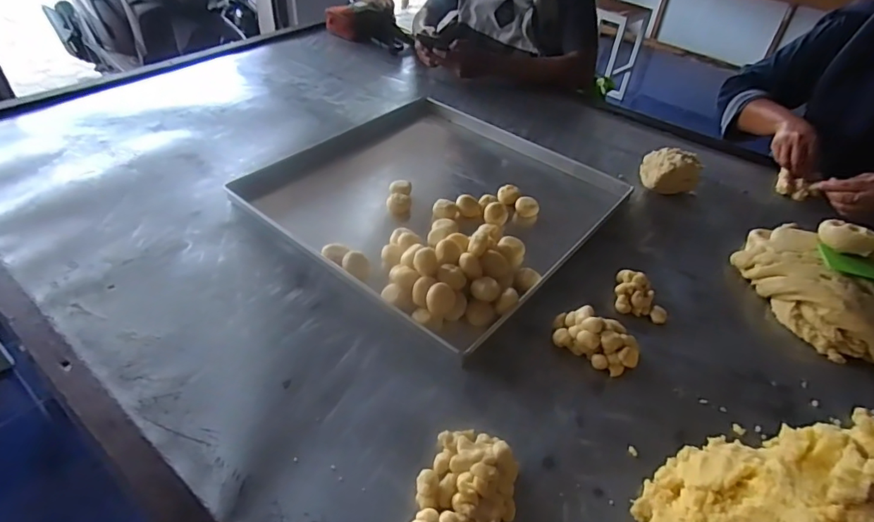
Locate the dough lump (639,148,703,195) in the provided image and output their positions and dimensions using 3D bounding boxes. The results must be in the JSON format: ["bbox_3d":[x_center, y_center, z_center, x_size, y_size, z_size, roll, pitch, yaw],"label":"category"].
[{"bbox_3d":[0.438,-0.169,0.943,0.104,0.070,0.077,21,44,17],"label":"dough lump"}]

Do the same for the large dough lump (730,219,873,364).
[{"bbox_3d":[0.560,0.027,0.725,0.162,0.085,0.263,0,42,-5],"label":"large dough lump"}]

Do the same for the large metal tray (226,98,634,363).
[{"bbox_3d":[0.010,-0.126,0.881,0.502,0.030,0.548,31,48,26],"label":"large metal tray"}]

